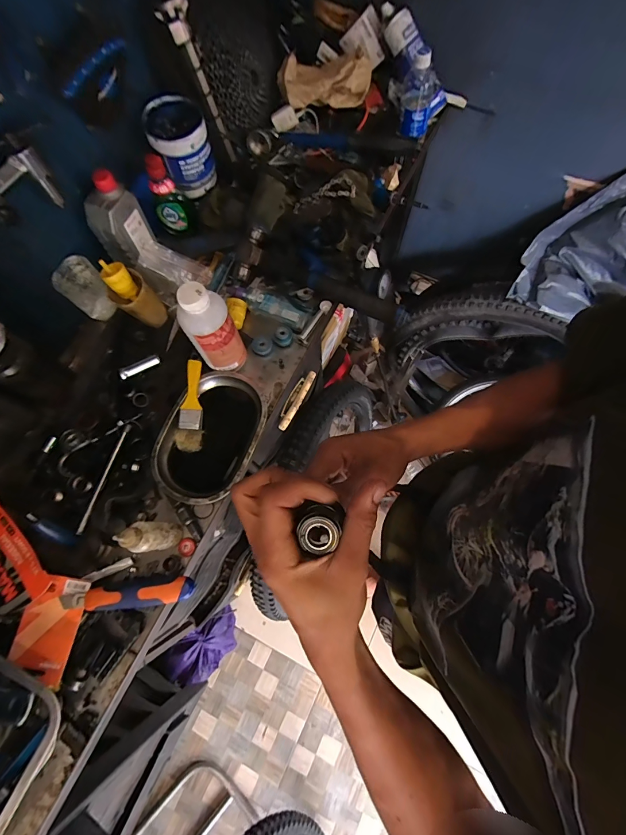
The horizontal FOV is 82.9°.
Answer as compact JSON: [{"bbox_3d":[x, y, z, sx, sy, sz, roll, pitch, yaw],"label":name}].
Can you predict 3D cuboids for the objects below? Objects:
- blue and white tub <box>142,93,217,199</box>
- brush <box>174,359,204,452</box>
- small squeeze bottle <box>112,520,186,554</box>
[{"bbox_3d":[-0.233,-0.482,0.637,0.097,0.115,0.089,-1,72,2],"label":"blue and white tub"},{"bbox_3d":[-0.200,-0.020,0.593,0.042,0.010,0.150,7,83,-7],"label":"brush"},{"bbox_3d":[-0.227,0.168,0.501,0.042,0.121,0.041,5,72,3],"label":"small squeeze bottle"}]

